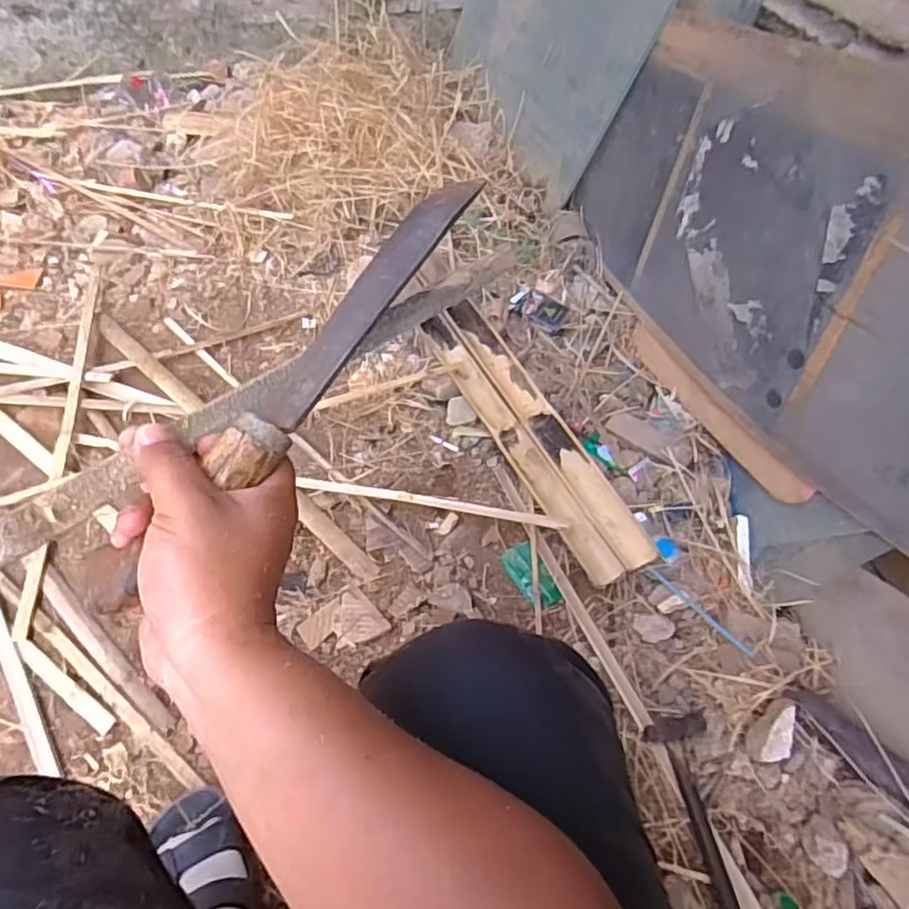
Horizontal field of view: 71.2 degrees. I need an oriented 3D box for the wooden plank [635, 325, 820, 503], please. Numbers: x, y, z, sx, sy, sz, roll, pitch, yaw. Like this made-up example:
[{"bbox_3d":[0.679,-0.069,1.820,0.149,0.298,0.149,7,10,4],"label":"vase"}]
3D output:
[{"bbox_3d":[0.383,-0.079,0.961,0.022,0.073,0.414,-16,45,-11],"label":"wooden plank"}]

